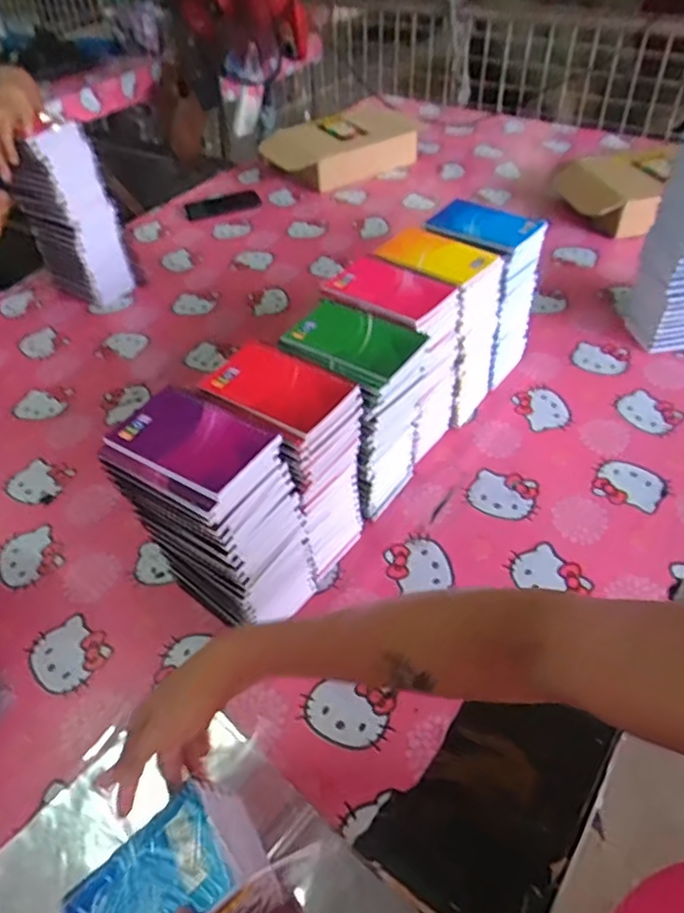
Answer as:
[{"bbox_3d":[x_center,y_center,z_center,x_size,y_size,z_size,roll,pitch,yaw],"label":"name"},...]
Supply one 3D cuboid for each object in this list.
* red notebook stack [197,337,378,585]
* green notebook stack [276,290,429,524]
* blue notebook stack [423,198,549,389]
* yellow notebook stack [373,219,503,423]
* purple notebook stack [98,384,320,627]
[{"bbox_3d":[-0.053,0.013,0.665,0.135,0.231,0.098,31,55,29],"label":"red notebook stack"},{"bbox_3d":[0.017,-0.039,0.703,0.127,0.234,0.106,25,53,25],"label":"green notebook stack"},{"bbox_3d":[0.190,-0.220,0.865,0.123,0.229,0.103,29,55,28],"label":"blue notebook stack"},{"bbox_3d":[0.127,-0.168,0.820,0.137,0.229,0.104,32,56,30],"label":"yellow notebook stack"},{"bbox_3d":[-0.116,0.070,0.606,0.137,0.242,0.101,23,52,24],"label":"purple notebook stack"}]

